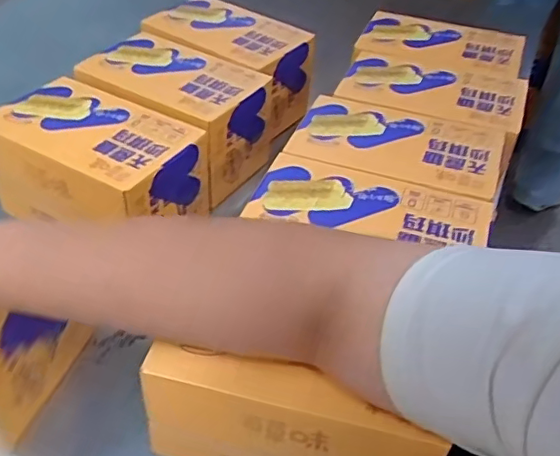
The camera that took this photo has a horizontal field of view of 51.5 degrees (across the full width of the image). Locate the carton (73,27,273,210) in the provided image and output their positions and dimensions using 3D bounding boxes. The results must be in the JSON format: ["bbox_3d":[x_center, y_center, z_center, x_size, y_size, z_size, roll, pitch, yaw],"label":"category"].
[{"bbox_3d":[-0.135,-0.155,0.779,0.225,0.128,0.154,24,47,21],"label":"carton"}]

